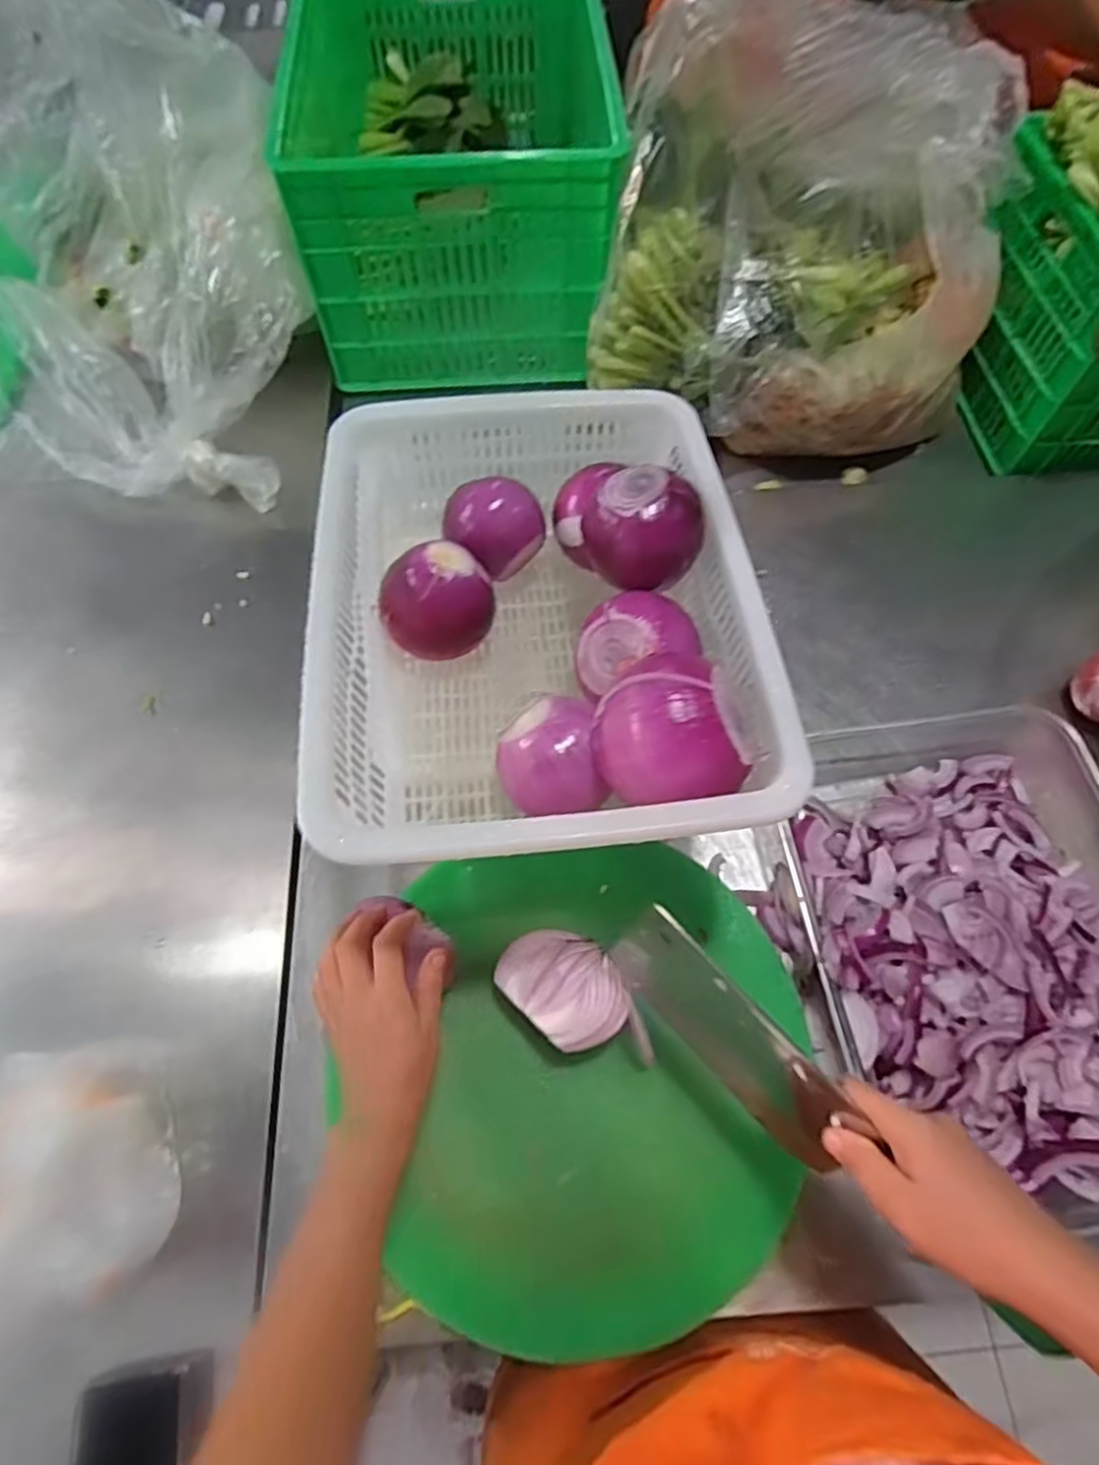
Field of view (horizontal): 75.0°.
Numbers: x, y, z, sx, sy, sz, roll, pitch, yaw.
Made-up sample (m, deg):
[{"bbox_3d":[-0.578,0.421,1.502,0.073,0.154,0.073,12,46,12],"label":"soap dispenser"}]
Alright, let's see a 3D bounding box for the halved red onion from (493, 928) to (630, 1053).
[{"bbox_3d":[0.012,0.199,0.566,0.100,0.058,0.075,41,71,17],"label":"halved red onion"}]

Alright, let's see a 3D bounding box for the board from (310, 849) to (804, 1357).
[{"bbox_3d":[0.027,0.263,0.573,0.343,0.026,0.364,0,65,0],"label":"board"}]

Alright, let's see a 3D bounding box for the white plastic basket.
[{"bbox_3d":[-0.011,-0.097,0.550,0.298,0.158,0.401,-5,65,-2],"label":"white plastic basket"}]

